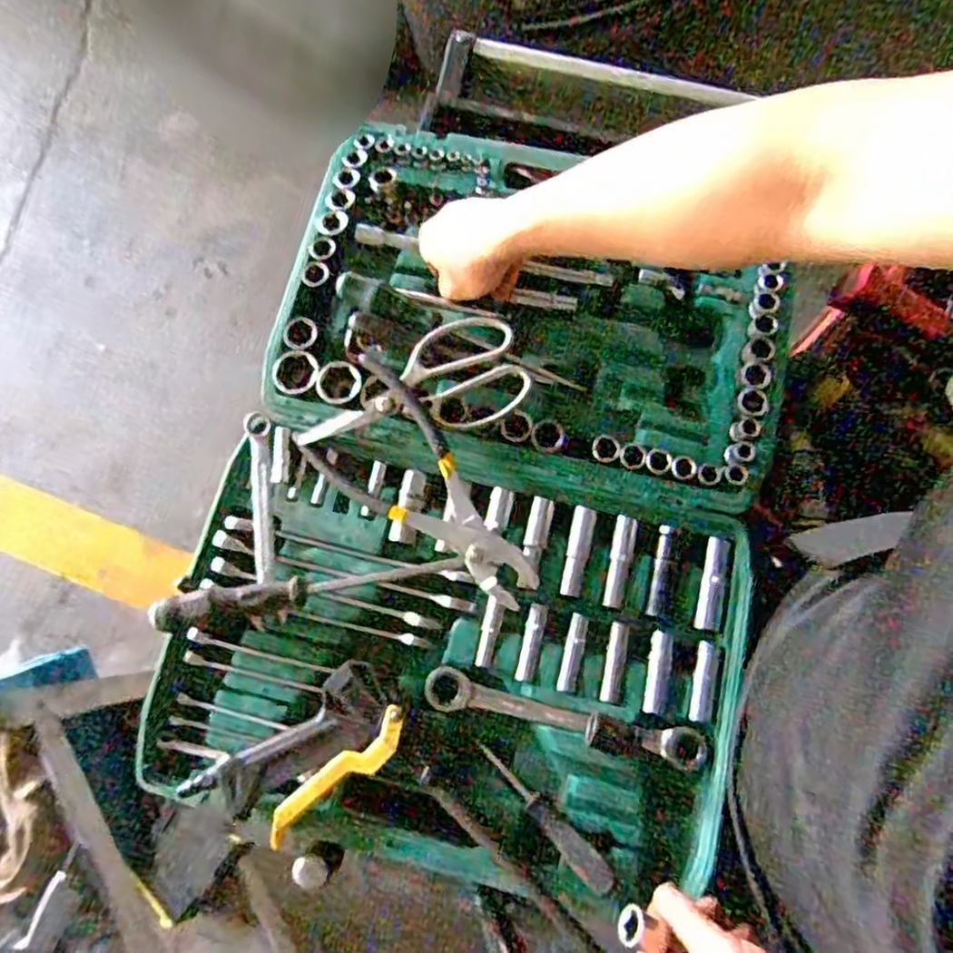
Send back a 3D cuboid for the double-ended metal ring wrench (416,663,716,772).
[{"bbox_3d":[0.072,0.199,0.532,0.230,0.008,0.033,12,77,4],"label":"double-ended metal ring wrench"}]

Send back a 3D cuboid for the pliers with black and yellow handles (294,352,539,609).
[{"bbox_3d":[-0.043,0.012,0.557,0.239,0.037,0.110,44,81,10],"label":"pliers with black and yellow handles"}]

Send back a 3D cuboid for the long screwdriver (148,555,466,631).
[{"bbox_3d":[-0.137,0.093,0.543,0.245,0.029,0.028,-9,77,-11],"label":"long screwdriver"}]

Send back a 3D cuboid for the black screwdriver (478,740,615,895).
[{"bbox_3d":[0.050,0.262,0.501,0.134,0.021,0.019,42,81,10],"label":"black screwdriver"}]

